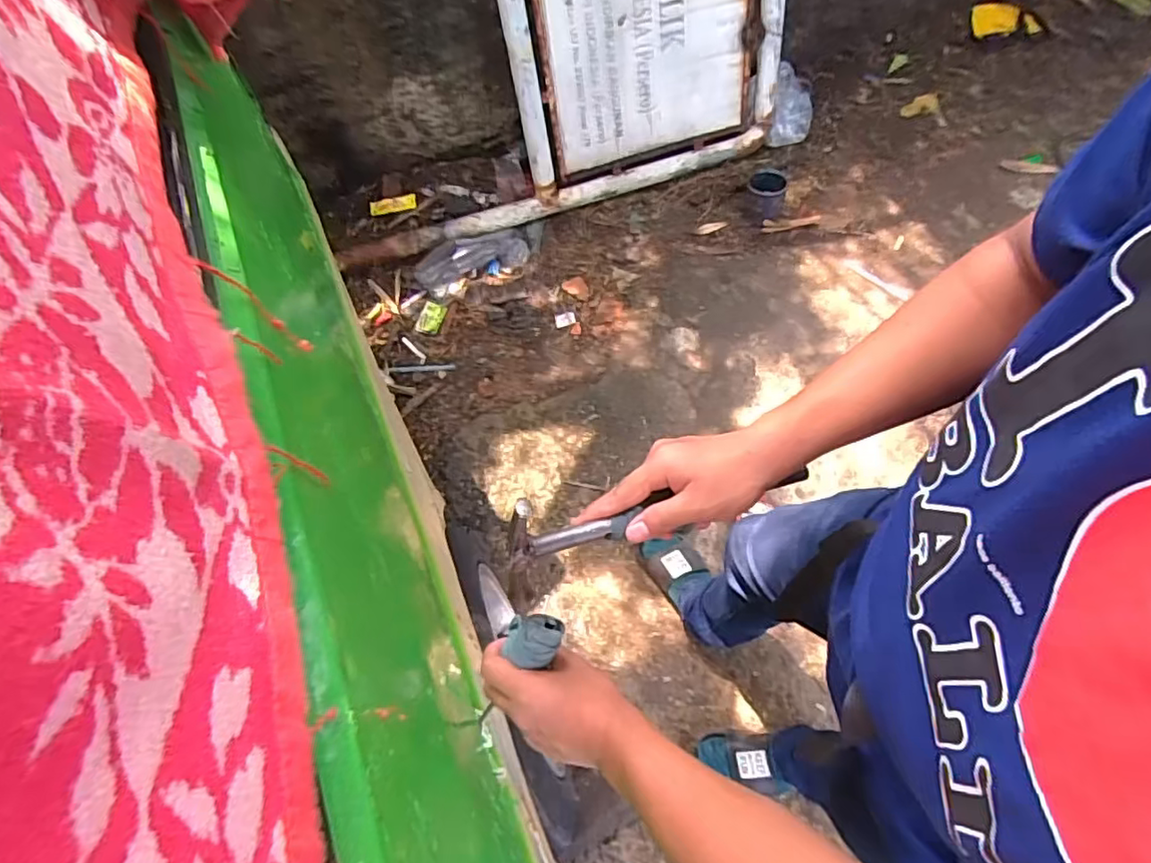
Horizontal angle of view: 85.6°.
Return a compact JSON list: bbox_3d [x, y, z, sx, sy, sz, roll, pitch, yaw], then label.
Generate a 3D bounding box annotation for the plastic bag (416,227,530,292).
[{"bbox_3d":[-0.276,-0.467,1.649,0.307,0.069,0.102,-18,62,-6],"label":"plastic bag"}]

